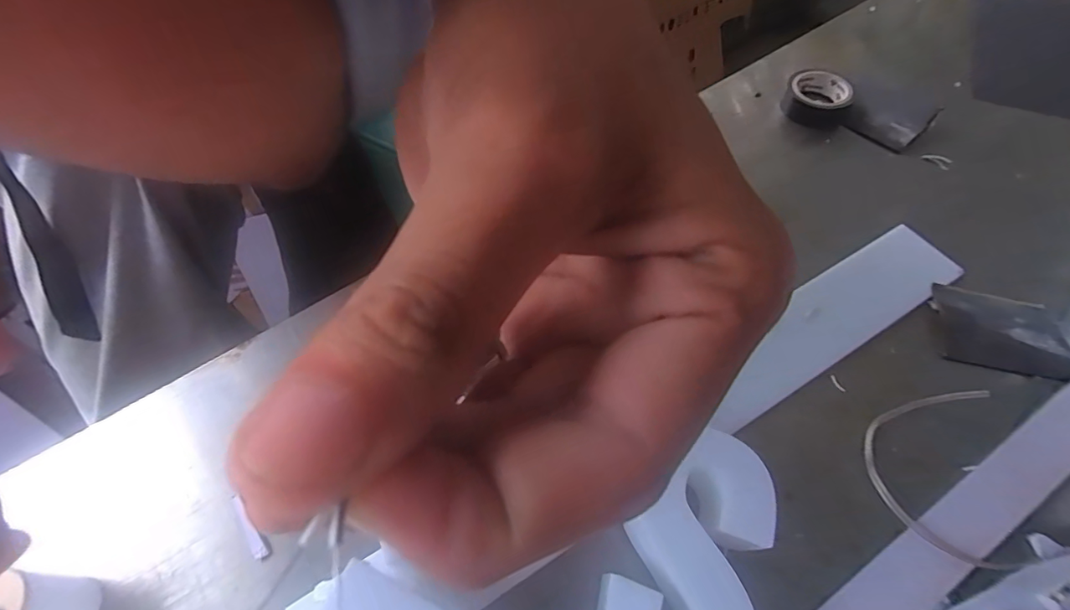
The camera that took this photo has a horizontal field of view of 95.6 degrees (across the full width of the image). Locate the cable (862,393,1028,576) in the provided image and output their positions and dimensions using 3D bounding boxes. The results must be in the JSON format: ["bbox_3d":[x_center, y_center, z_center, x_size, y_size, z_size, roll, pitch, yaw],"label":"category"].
[{"bbox_3d":[0.217,0.086,0.262,0.066,0.012,0.093,8,59,5],"label":"cable"}]

